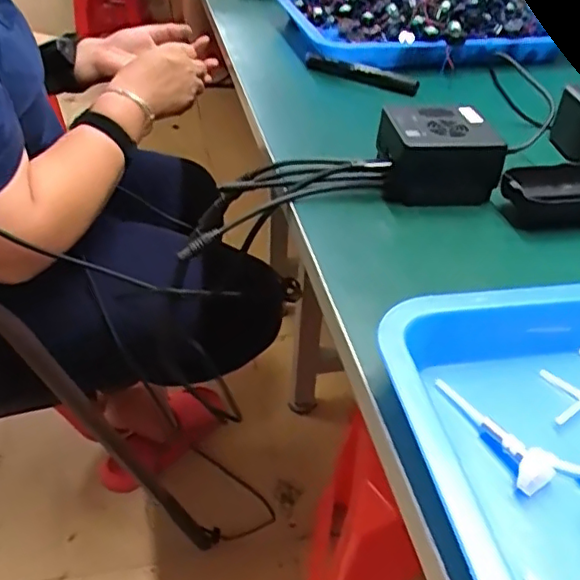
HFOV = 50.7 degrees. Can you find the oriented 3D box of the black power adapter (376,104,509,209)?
[{"bbox_3d":[0.110,-0.101,0.462,0.081,0.055,0.066,-3,39,-7],"label":"black power adapter"}]

